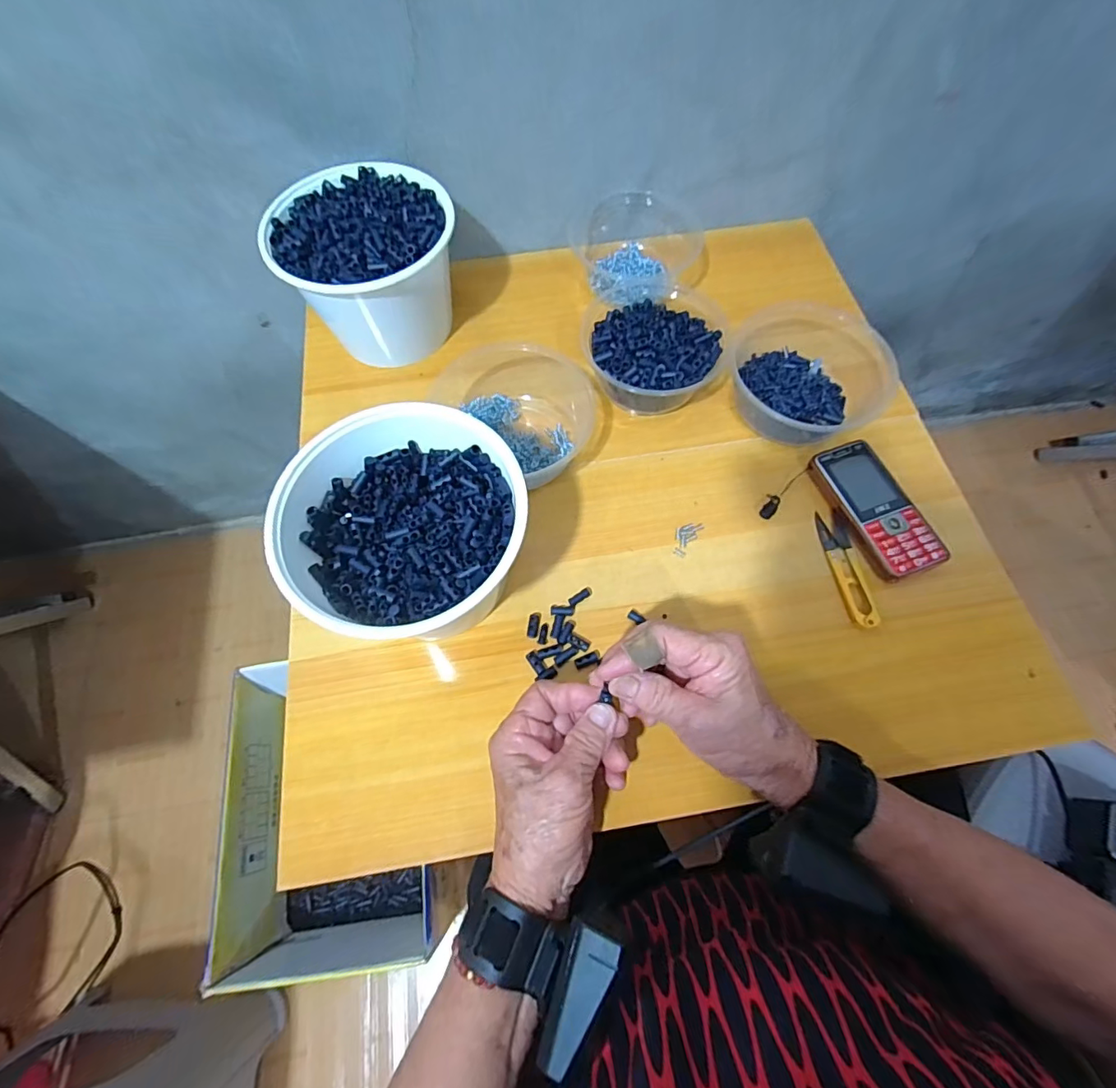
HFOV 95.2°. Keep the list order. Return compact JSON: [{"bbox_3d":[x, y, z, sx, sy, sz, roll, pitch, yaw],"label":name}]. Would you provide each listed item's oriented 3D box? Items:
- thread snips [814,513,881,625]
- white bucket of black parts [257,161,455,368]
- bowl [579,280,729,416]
[{"bbox_3d":[0.244,0.020,0.429,0.023,0.010,0.102,-7,67,-2],"label":"thread snips"},{"bbox_3d":[-0.181,-0.268,0.510,0.157,0.121,0.148,0,67,1],"label":"white bucket of black parts"},{"bbox_3d":[0.089,-0.190,0.494,0.128,0.053,0.137,0,67,1],"label":"bowl"}]

